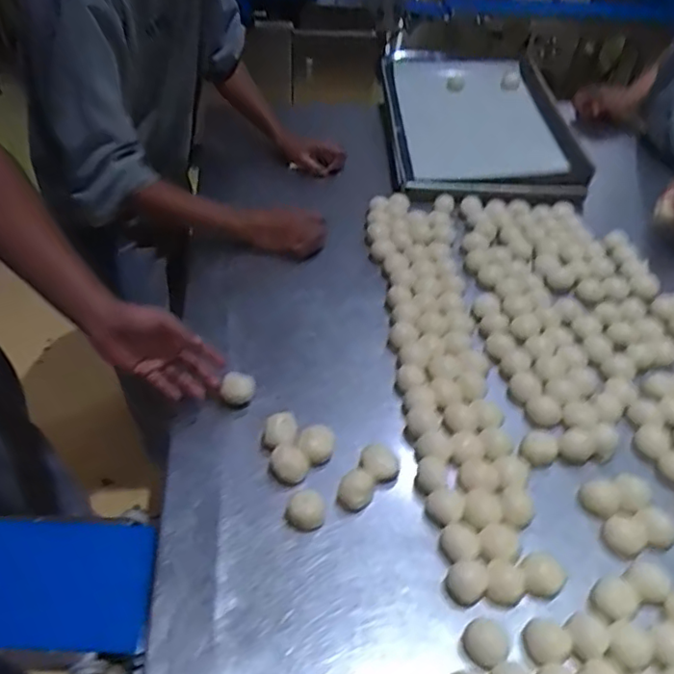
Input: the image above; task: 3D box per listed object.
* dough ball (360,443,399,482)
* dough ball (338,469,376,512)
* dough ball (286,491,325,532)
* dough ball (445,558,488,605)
[{"bbox_3d":[0.052,0.156,0.748,0.040,0.027,0.042,1,43,-1],"label":"dough ball"},{"bbox_3d":[0.024,0.180,0.723,0.036,0.027,0.046,19,46,18],"label":"dough ball"},{"bbox_3d":[-0.035,0.198,0.700,0.042,0.024,0.039,1,43,-1],"label":"dough ball"},{"bbox_3d":[0.140,0.261,0.654,0.044,0.037,0.042,1,43,-1],"label":"dough ball"}]

